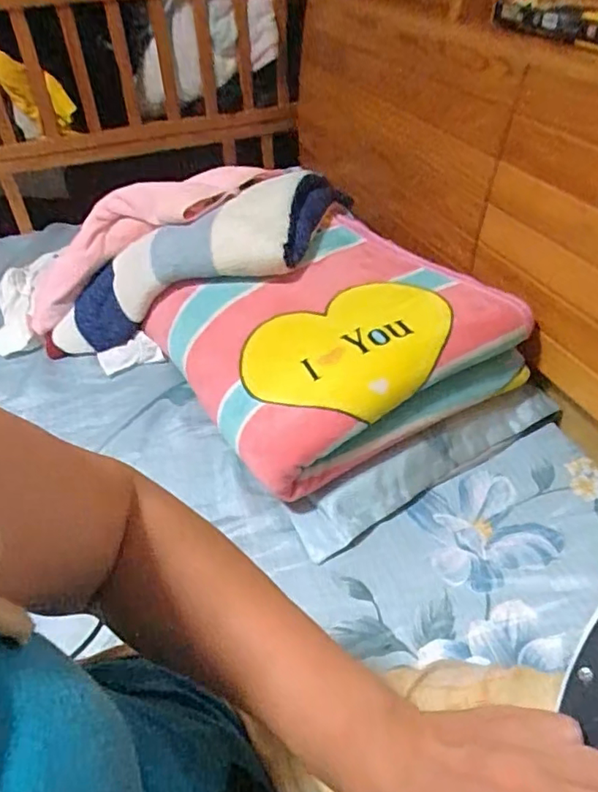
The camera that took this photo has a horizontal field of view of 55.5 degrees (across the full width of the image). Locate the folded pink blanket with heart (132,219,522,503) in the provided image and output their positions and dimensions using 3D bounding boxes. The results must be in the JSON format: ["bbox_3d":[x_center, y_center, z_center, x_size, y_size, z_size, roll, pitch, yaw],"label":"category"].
[{"bbox_3d":[0.039,-0.102,0.824,0.398,0.125,0.422,-21,45,-20],"label":"folded pink blanket with heart"}]

